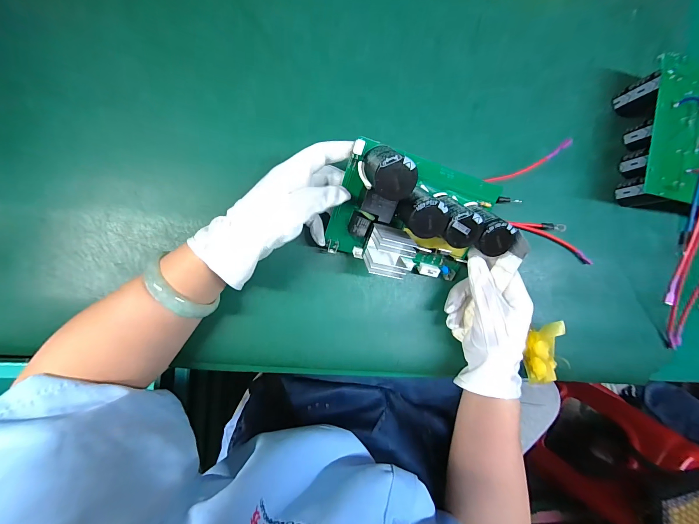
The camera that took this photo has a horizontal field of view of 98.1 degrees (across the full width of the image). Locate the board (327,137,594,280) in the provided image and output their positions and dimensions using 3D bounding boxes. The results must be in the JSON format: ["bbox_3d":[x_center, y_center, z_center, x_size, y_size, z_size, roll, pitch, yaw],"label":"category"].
[{"bbox_3d":[0.068,-0.031,0.288,0.159,0.060,0.119,12,116,-16],"label":"board"}]

